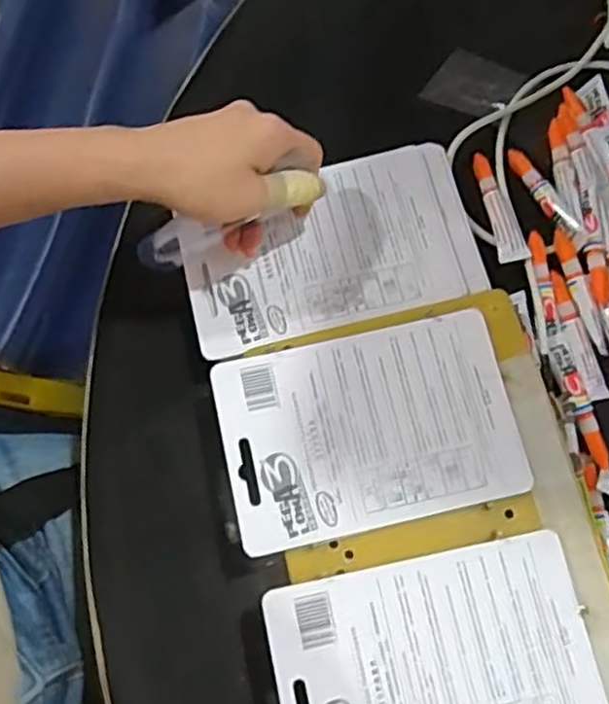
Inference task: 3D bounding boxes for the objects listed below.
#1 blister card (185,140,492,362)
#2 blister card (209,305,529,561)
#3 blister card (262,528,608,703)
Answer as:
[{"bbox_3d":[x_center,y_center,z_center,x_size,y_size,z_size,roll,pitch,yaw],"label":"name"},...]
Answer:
[{"bbox_3d":[0.014,-0.067,0.441,0.179,0.008,0.110,-14,75,-3],"label":"blister card"},{"bbox_3d":[0.036,0.043,0.402,0.164,0.004,0.111,-13,75,-3],"label":"blister card"},{"bbox_3d":[0.069,0.167,0.368,0.163,0.005,0.112,-12,75,-2],"label":"blister card"}]

